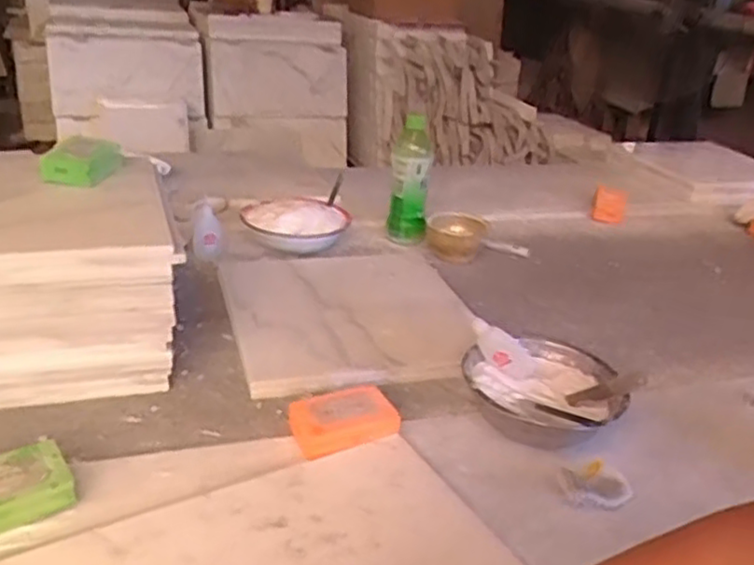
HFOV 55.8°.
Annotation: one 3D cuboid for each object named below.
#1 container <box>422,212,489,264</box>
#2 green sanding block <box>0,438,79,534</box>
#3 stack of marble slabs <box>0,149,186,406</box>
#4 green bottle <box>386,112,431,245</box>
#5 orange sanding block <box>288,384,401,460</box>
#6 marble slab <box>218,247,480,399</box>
[{"bbox_3d":[0.124,-0.072,1.140,0.097,0.047,0.100,13,28,16],"label":"container"},{"bbox_3d":[-0.289,0.164,0.555,0.092,0.030,0.065,-13,31,-31],"label":"green sanding block"},{"bbox_3d":[-0.376,-0.015,0.768,0.313,0.154,0.295,-2,27,-12],"label":"stack of marble slabs"},{"bbox_3d":[0.052,-0.158,1.127,0.062,0.189,0.070,4,26,0],"label":"green bottle"},{"bbox_3d":[-0.028,0.131,0.675,0.099,0.033,0.064,-6,28,-19],"label":"orange sanding block"},{"bbox_3d":[-0.040,0.022,0.925,0.295,0.024,0.360,-4,28,-17],"label":"marble slab"}]

